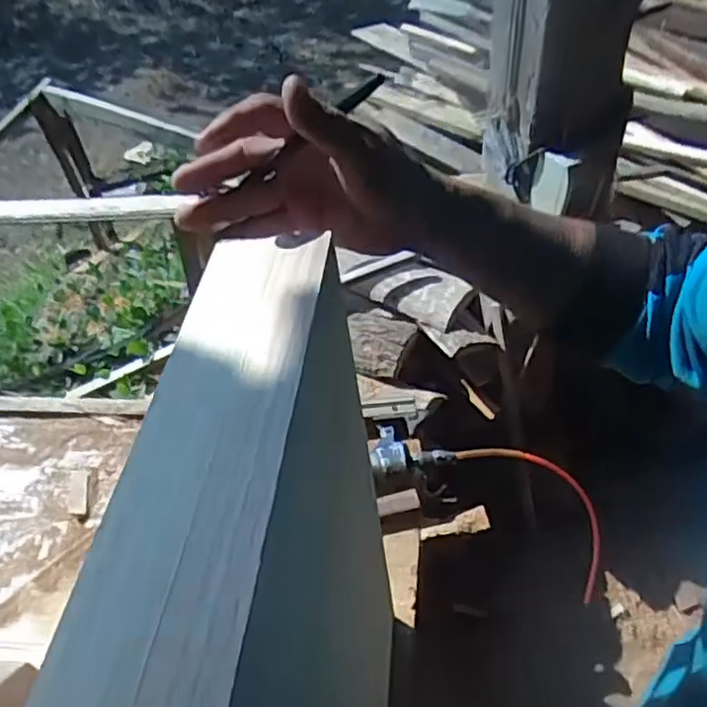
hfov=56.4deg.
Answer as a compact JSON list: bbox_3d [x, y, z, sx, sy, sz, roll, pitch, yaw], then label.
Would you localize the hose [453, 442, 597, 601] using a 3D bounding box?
[{"bbox_3d":[0.278,0.218,0.904,0.099,0.335,0.036,-41,20,4],"label":"hose"}]

